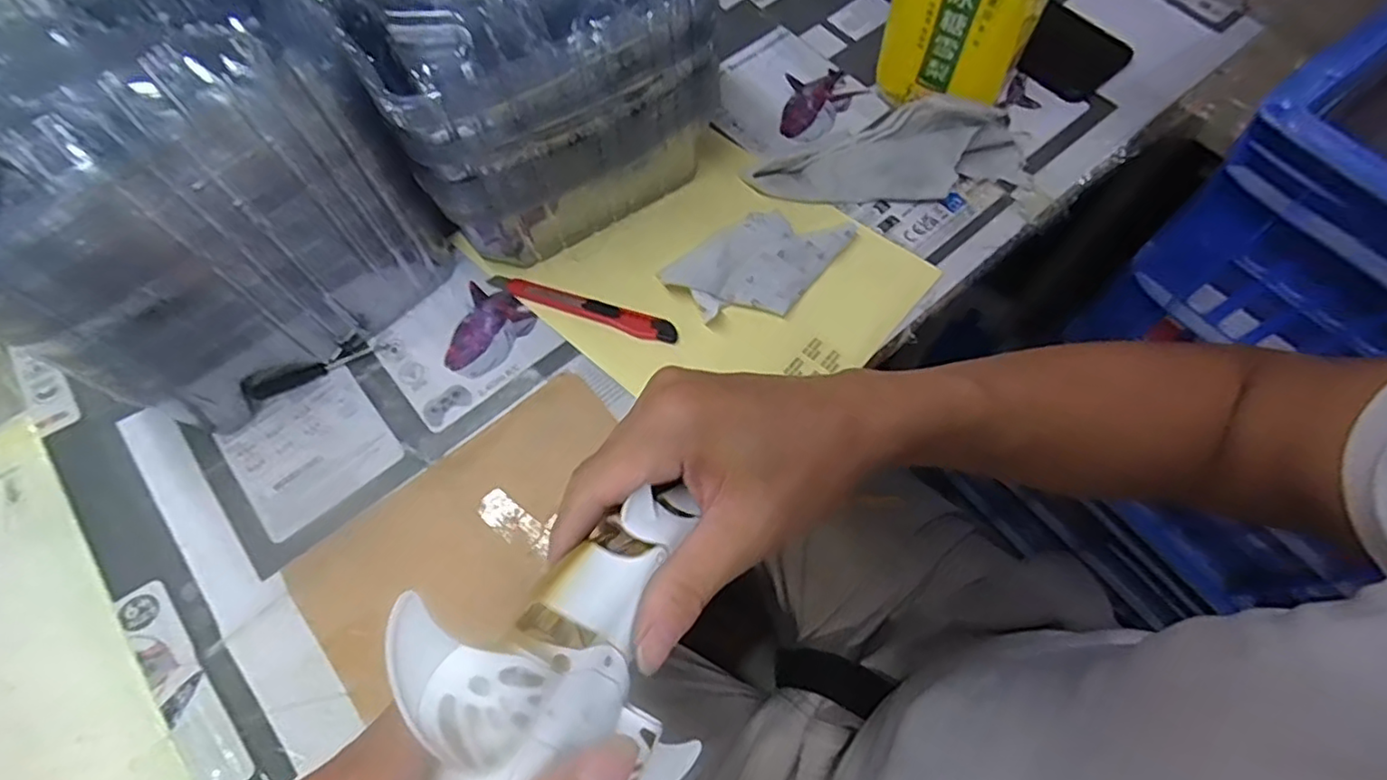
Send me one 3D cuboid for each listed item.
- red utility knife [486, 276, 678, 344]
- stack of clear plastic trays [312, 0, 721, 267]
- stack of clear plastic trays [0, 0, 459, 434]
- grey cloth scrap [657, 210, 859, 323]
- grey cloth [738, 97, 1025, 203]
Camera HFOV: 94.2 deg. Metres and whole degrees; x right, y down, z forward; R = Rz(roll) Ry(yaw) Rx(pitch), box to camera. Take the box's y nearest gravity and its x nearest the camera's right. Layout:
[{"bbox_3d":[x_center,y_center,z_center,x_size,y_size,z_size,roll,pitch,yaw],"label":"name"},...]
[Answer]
[{"bbox_3d":[-0.077,-0.057,0.446,0.138,0.006,0.017,18,68,8],"label":"red utility knife"},{"bbox_3d":[-0.104,-0.210,0.430,0.202,0.158,0.167,-31,70,-12],"label":"stack of clear plastic trays"},{"bbox_3d":[-0.292,-0.118,0.373,0.202,0.191,0.177,-41,72,-15],"label":"stack of clear plastic trays"},{"bbox_3d":[0.051,-0.089,0.446,0.127,0.015,0.067,-33,88,-10],"label":"grey cloth scrap"},{"bbox_3d":[0.147,-0.176,0.480,0.204,0.020,0.071,0,97,-2],"label":"grey cloth"}]

